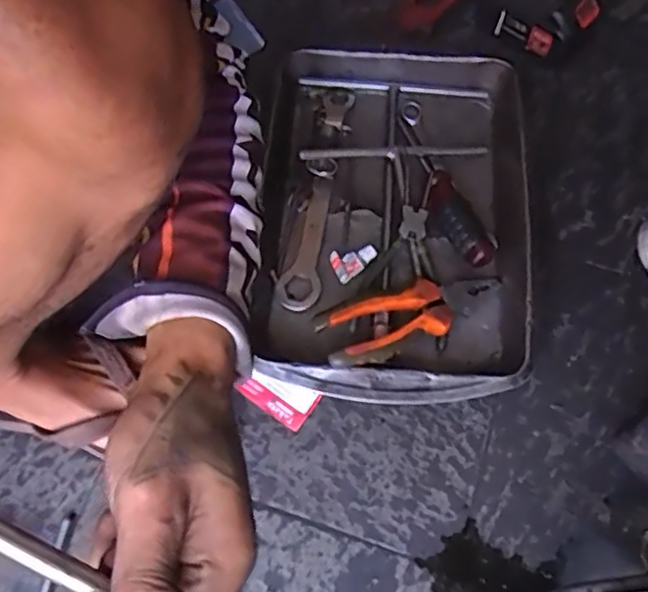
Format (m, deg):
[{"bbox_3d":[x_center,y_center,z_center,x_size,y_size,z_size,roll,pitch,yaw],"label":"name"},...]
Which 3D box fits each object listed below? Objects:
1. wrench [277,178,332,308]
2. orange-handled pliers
[{"bbox_3d":[-0.015,-0.051,0.610,0.038,0.007,0.140,10,67,5],"label":"wrench"},{"bbox_3d":[0.077,0.015,0.545,0.167,0.023,0.044,-14,66,-22],"label":"orange-handled pliers"}]

